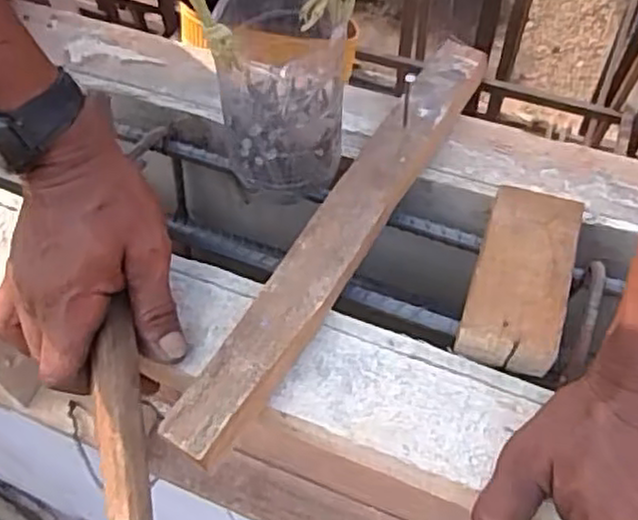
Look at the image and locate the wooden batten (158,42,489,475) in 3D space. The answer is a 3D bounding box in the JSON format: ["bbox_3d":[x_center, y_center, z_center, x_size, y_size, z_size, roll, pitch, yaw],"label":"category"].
[{"bbox_3d":[0.017,-0.022,0.409,0.037,0.016,0.306,26,62,18],"label":"wooden batten"}]

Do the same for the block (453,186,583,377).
[{"bbox_3d":[0.113,0.008,0.396,0.053,0.020,0.104,15,59,12],"label":"block"}]

